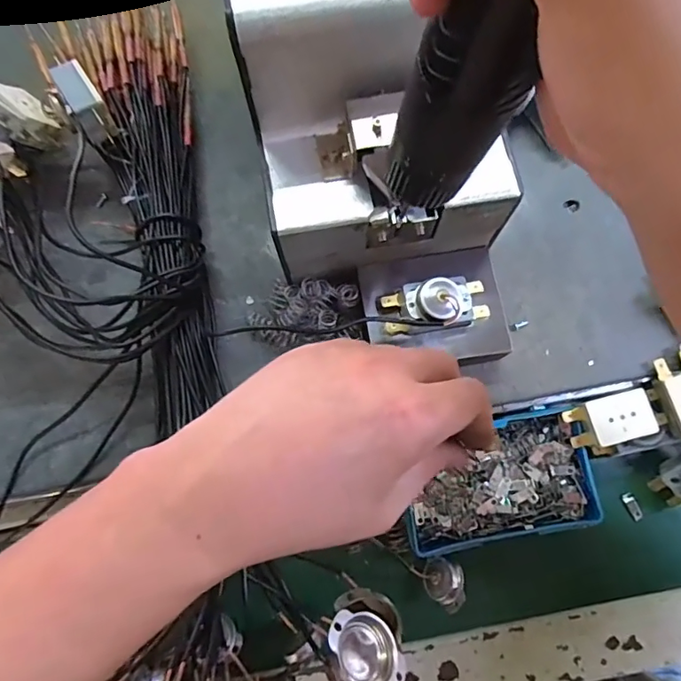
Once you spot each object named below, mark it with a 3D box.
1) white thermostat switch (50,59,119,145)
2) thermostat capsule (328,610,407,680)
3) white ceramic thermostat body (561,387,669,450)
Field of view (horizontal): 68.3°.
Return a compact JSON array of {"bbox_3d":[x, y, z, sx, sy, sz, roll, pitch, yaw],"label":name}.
[{"bbox_3d":[-0.150,-0.140,0.301,0.017,0.032,0.044,-30,79,-6],"label":"white thermostat switch"},{"bbox_3d":[0.010,0.125,0.201,0.036,0.025,0.011,50,122,12],"label":"thermostat capsule"},{"bbox_3d":[0.163,0.048,0.304,0.053,0.024,0.028,-12,78,-3],"label":"white ceramic thermostat body"}]

